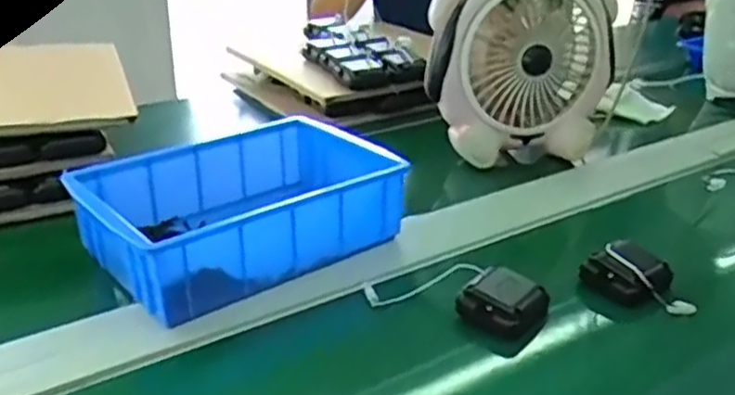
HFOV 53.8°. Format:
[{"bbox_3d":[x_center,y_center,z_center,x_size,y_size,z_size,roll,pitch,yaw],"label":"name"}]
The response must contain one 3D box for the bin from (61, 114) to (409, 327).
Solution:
[{"bbox_3d":[-0.131,0.012,0.750,0.291,0.089,0.206,-17,31,-34],"label":"bin"}]

